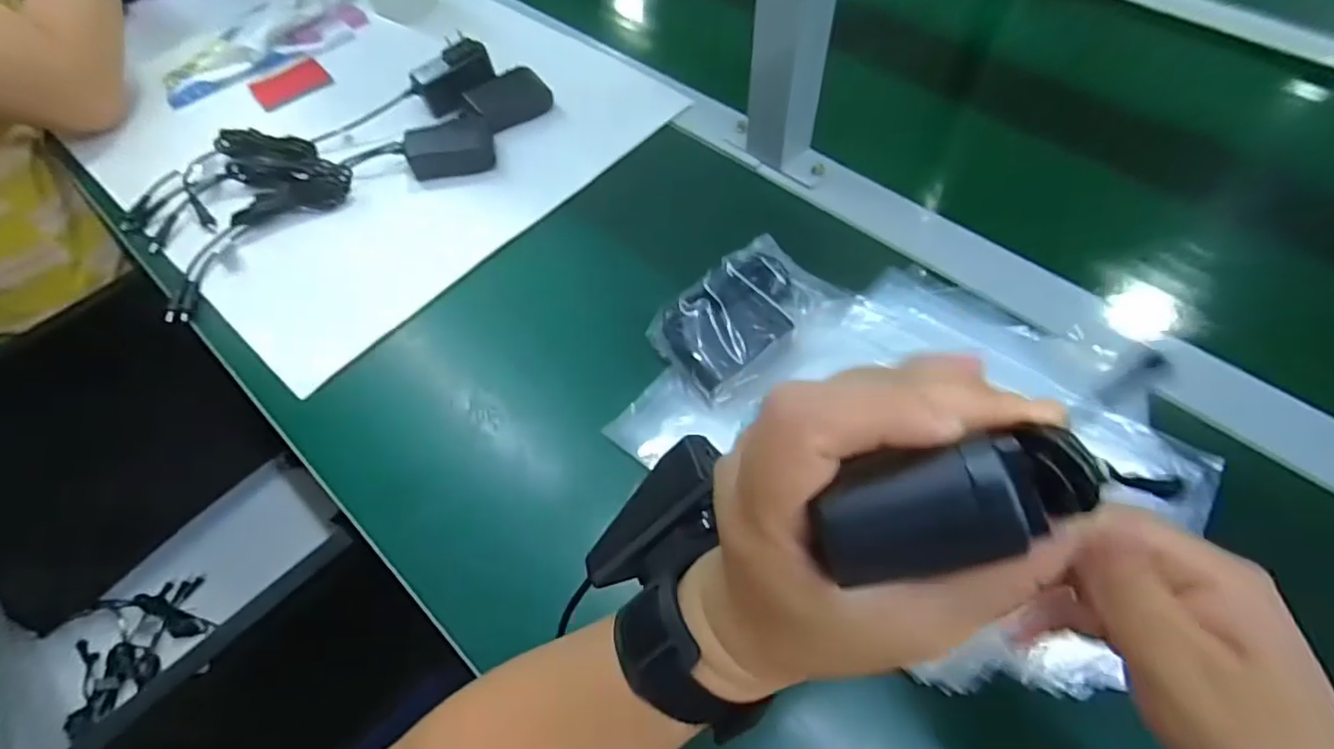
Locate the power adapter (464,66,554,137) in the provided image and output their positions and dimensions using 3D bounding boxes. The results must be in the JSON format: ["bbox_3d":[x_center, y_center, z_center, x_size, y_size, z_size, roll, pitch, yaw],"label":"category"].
[{"bbox_3d":[-0.144,-0.254,0.565,0.067,0.023,0.052,-37,63,-18],"label":"power adapter"}]

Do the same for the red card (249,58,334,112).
[{"bbox_3d":[-0.381,-0.295,0.620,0.071,0.004,0.047,-32,70,-13],"label":"red card"}]

